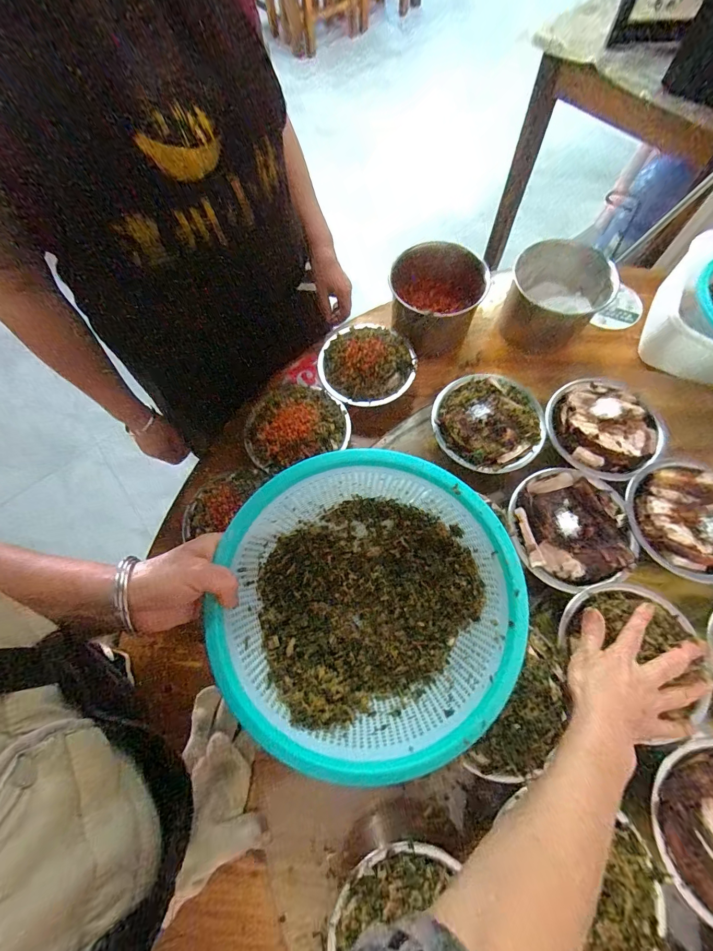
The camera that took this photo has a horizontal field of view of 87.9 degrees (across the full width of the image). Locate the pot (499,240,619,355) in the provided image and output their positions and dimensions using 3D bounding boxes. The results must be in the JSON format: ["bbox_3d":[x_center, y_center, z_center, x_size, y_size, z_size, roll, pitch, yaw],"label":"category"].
[{"bbox_3d":[0.332,-0.294,0.615,0.142,0.088,0.144,0,71,1],"label":"pot"}]

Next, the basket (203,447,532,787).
[{"bbox_3d":[0.014,0.122,0.360,0.256,0.116,0.262,0,71,1],"label":"basket"}]

